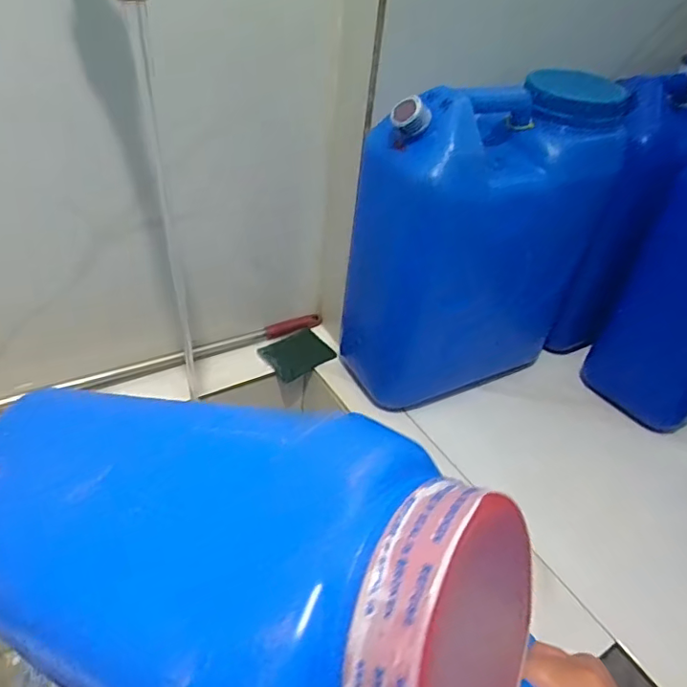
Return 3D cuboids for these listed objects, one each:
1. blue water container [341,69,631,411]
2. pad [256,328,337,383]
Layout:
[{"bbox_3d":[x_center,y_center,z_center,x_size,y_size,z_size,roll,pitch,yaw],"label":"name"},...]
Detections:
[{"bbox_3d":[0.179,-0.134,0.742,0.292,0.383,0.185,-25,50,-32],"label":"blue water container"},{"bbox_3d":[-0.070,0.015,0.868,0.107,0.010,0.081,-22,48,-30],"label":"pad"}]

